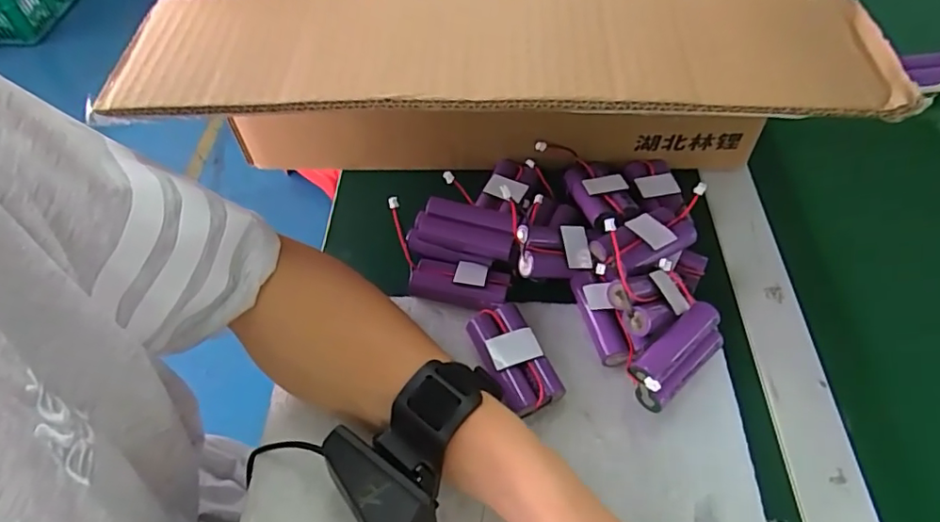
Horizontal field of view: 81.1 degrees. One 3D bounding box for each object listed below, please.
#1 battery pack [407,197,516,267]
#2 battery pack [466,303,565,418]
[{"bbox_3d":[-0.006,-0.021,0.389,0.073,0.026,0.034,11,55,8],"label":"battery pack"},{"bbox_3d":[0.025,0.061,0.337,0.035,0.022,0.071,-22,58,-15],"label":"battery pack"}]

